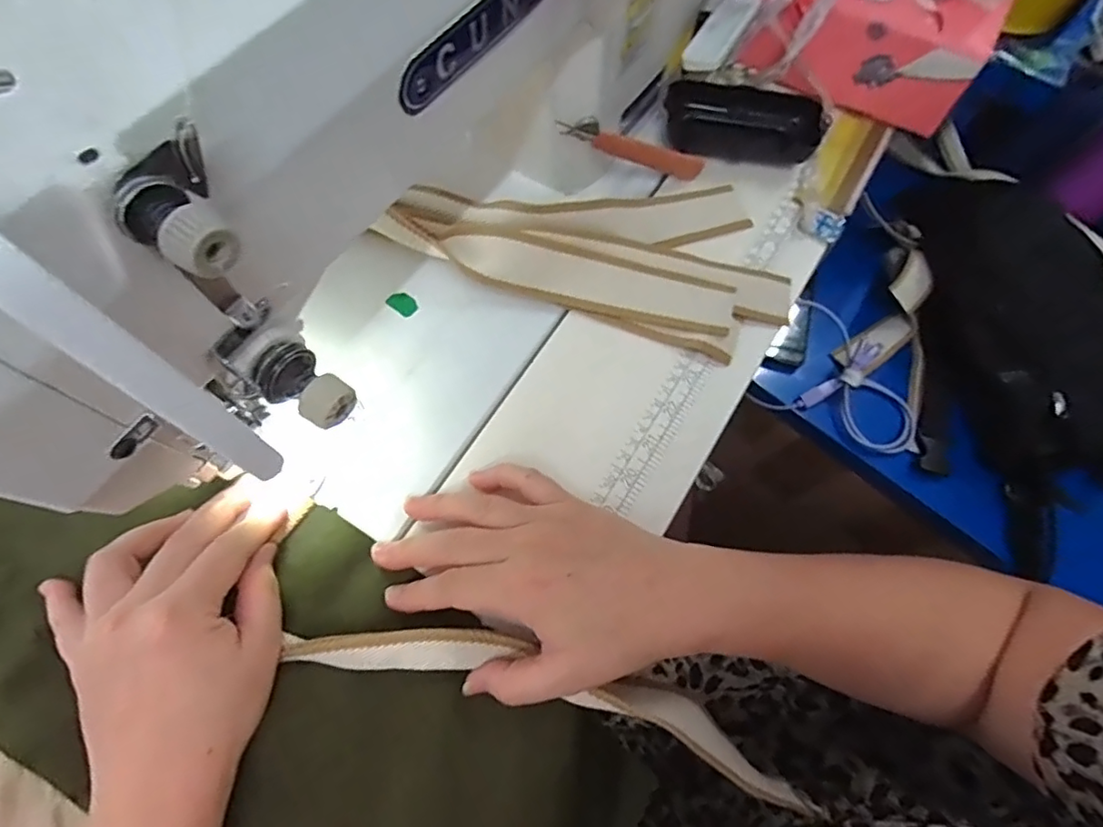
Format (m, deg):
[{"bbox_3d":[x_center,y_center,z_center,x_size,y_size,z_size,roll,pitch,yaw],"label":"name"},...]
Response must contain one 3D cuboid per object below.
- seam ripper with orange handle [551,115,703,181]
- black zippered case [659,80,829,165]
[{"bbox_3d":[0.055,-0.174,0.371,0.119,0.016,0.012,0,64,-35],"label":"seam ripper with orange handle"},{"bbox_3d":[0.139,-0.213,0.413,0.111,0.026,0.049,8,67,2],"label":"black zippered case"}]

